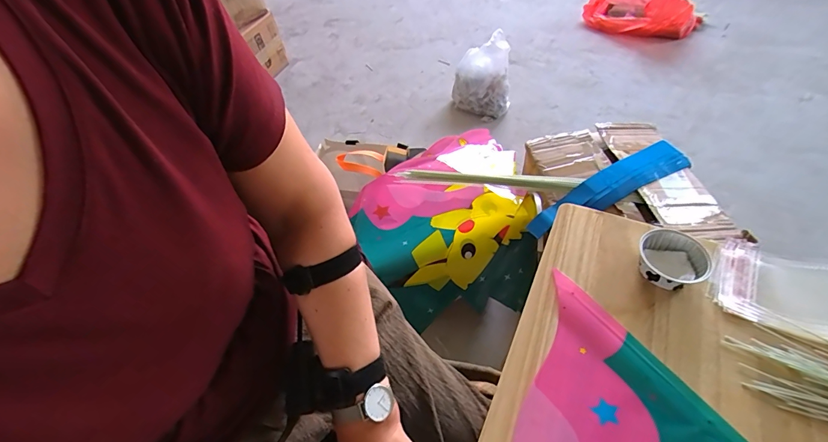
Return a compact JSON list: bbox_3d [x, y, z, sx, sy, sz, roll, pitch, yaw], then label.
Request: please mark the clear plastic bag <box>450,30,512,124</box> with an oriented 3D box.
[{"bbox_3d":[0.273,-0.574,1.574,0.232,0.283,0.200,4,51,11],"label":"clear plastic bag"}]

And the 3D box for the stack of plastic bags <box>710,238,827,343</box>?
[{"bbox_3d":[0.476,0.069,0.449,0.184,0.093,0.114,22,57,21],"label":"stack of plastic bags"}]

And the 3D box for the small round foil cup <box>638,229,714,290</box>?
[{"bbox_3d":[0.338,0.053,0.515,0.079,0.039,0.080,-3,52,3],"label":"small round foil cup"}]

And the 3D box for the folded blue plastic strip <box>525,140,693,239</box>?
[{"bbox_3d":[0.445,-0.081,0.872,0.448,0.062,0.089,-27,52,-14],"label":"folded blue plastic strip"}]

